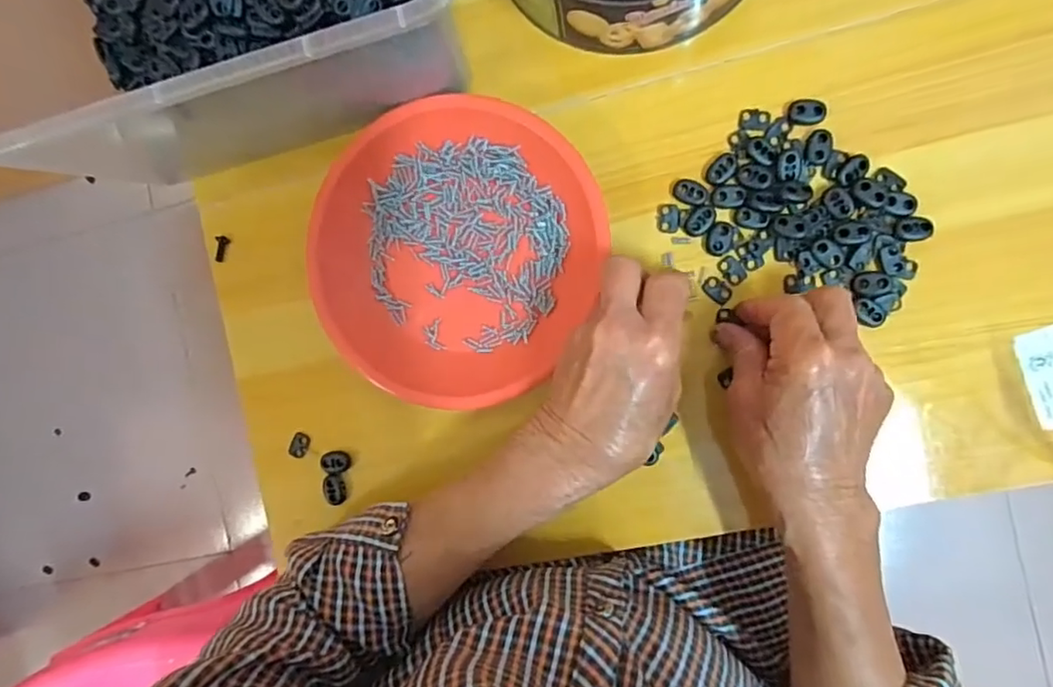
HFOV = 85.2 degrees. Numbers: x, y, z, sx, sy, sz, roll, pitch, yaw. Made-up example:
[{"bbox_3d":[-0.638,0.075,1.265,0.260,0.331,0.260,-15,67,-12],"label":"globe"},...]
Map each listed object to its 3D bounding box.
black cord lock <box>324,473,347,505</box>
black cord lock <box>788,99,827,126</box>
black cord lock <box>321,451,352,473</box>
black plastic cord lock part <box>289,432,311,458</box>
[{"bbox_3d":[-0.138,0.105,0.411,0.014,0.005,0.022,-3,93,8],"label":"black cord lock"},{"bbox_3d":[0.175,-0.144,0.356,0.021,0.007,0.015,-4,93,8],"label":"black cord lock"},{"bbox_3d":[-0.137,0.085,0.409,0.020,0.006,0.015,0,94,8],"label":"black cord lock"},{"bbox_3d":[-0.165,0.074,0.417,0.012,0.004,0.018,18,96,6],"label":"black plastic cord lock part"}]

